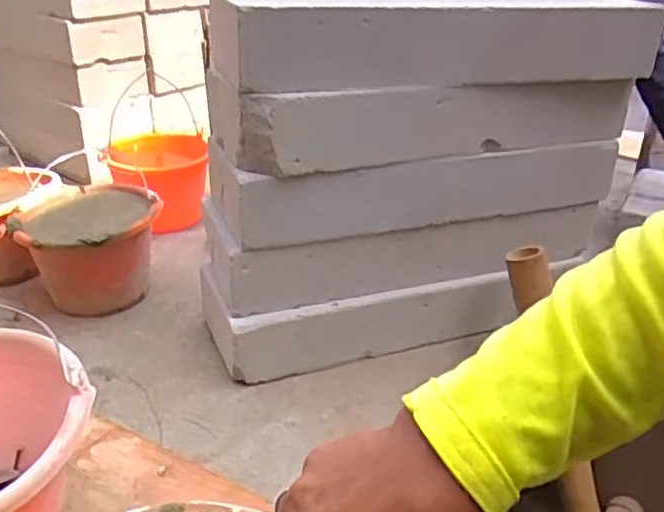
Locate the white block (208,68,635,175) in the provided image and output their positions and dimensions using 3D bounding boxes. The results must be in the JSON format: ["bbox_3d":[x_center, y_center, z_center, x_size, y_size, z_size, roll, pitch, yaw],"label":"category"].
[{"bbox_3d":[0.128,-0.206,0.910,0.561,0.093,0.169,-8,29,-17],"label":"white block"}]

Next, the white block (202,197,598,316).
[{"bbox_3d":[0.107,-0.035,0.996,0.565,0.091,0.165,-8,29,-17],"label":"white block"}]

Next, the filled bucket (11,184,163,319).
[{"bbox_3d":[-0.404,-0.008,1.111,0.223,0.154,0.243,-10,29,-20],"label":"filled bucket"}]

